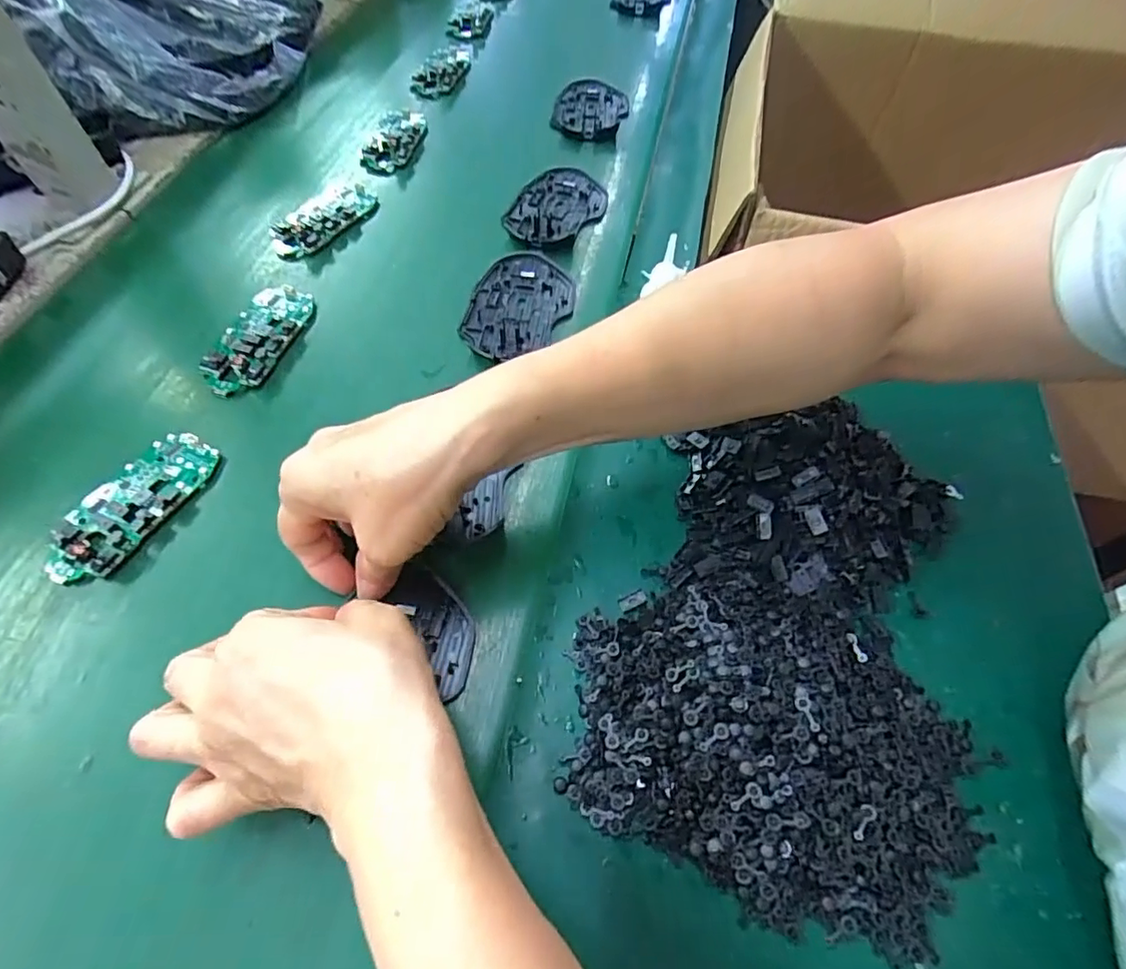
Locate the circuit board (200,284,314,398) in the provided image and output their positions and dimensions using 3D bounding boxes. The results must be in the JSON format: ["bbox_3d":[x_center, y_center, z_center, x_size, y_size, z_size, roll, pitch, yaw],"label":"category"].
[{"bbox_3d":[-0.209,-0.102,0.381,0.045,0.013,0.099,10,61,0],"label":"circuit board"}]

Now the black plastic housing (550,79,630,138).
[{"bbox_3d":[0.027,-0.377,0.557,0.075,0.012,0.098,7,61,-2],"label":"black plastic housing"}]

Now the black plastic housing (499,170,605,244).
[{"bbox_3d":[-0.009,-0.238,0.472,0.070,0.006,0.104,39,65,15],"label":"black plastic housing"}]

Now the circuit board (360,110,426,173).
[{"bbox_3d":[-0.156,-0.325,0.519,0.044,0.011,0.098,8,61,-1],"label":"circuit board"}]

